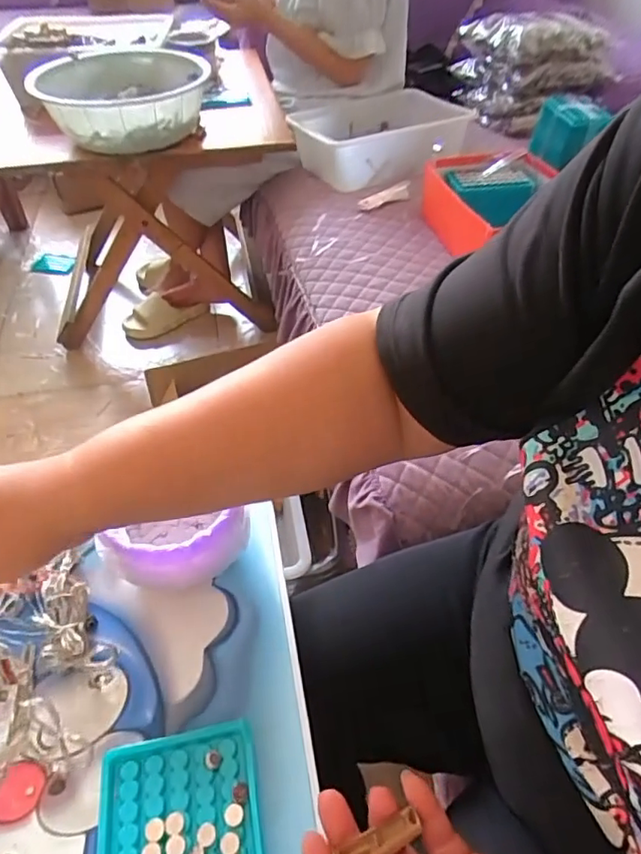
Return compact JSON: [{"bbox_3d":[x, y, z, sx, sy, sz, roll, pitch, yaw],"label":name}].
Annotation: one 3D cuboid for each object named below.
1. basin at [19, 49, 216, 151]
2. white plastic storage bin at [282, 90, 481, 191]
[{"bbox_3d":[-0.386,-0.646,1.077,0.321,0.116,0.351,0,47,0],"label":"basin"},{"bbox_3d":[0.108,-0.608,1.131,0.315,0.122,0.247,-19,50,-17],"label":"white plastic storage bin"}]

